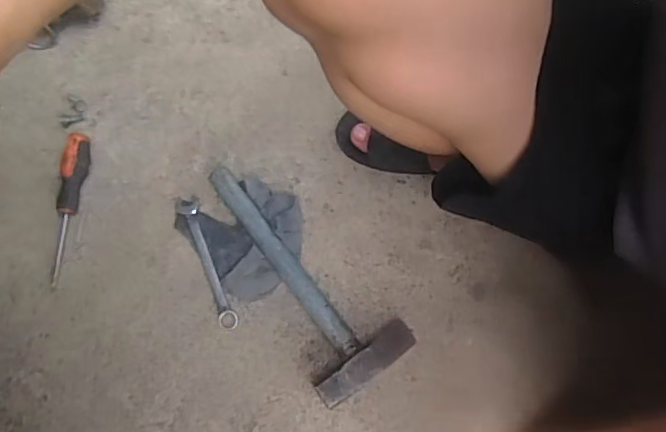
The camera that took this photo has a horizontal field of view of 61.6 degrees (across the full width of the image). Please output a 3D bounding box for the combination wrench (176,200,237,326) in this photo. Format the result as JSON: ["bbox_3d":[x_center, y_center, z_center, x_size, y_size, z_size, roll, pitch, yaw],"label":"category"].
[{"bbox_3d":[-0.149,0.052,0.664,0.027,0.014,0.170,-24,75,-5],"label":"combination wrench"}]

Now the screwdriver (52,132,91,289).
[{"bbox_3d":[-0.326,-0.011,0.685,0.026,0.034,0.184,1,74,2],"label":"screwdriver"}]

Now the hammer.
[{"bbox_3d":[-0.043,0.047,0.642,0.101,0.042,0.288,-32,75,-7],"label":"hammer"}]

